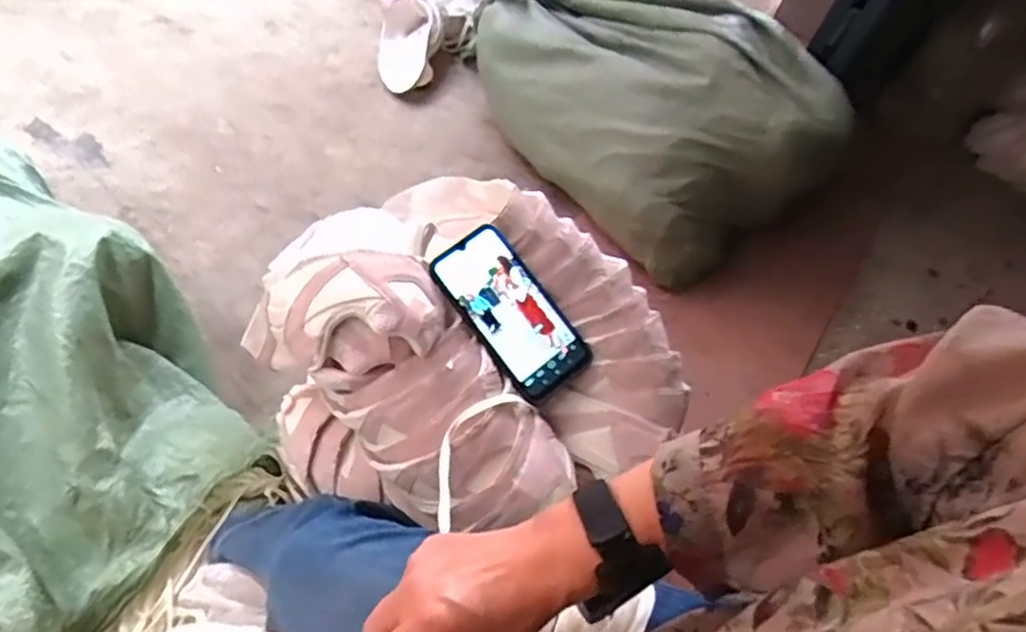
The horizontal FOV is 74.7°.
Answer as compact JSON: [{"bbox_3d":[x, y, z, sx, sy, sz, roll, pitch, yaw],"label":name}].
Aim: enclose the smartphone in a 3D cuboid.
[{"bbox_3d":[-0.001,-0.002,0.629,0.081,0.009,0.167,-38,90,-14],"label":"smartphone"}]

